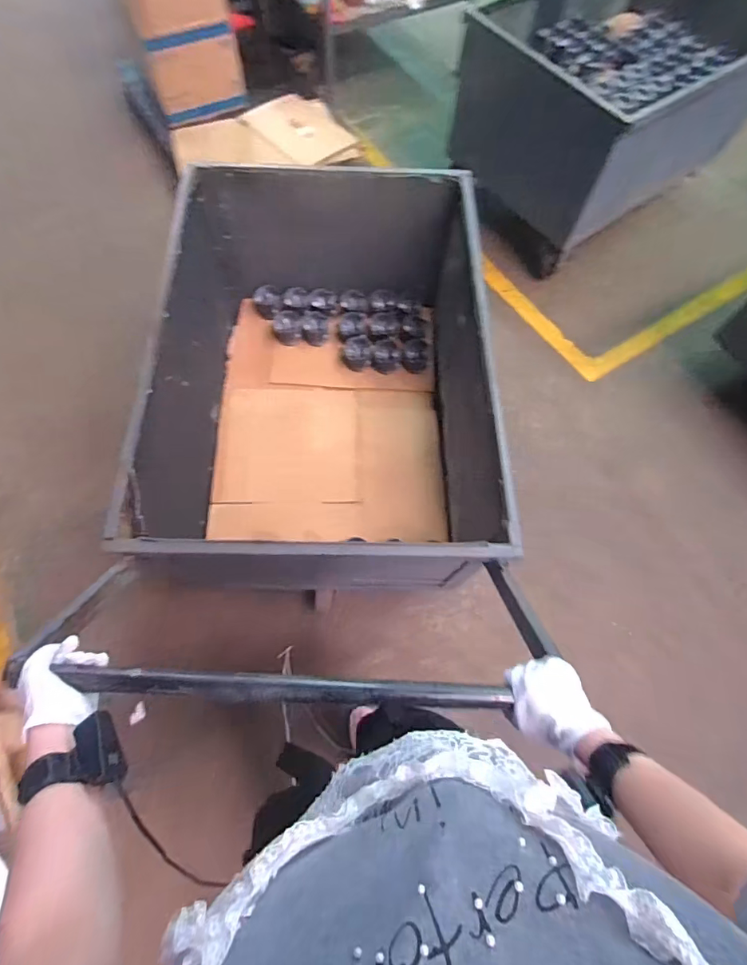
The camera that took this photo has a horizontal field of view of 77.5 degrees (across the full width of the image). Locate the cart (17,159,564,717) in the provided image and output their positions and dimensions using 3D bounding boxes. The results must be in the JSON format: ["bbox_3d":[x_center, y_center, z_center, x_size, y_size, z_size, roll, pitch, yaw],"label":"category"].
[{"bbox_3d":[-0.134,-0.231,1.198,0.824,0.734,1.424,-3,67,-2],"label":"cart"}]

